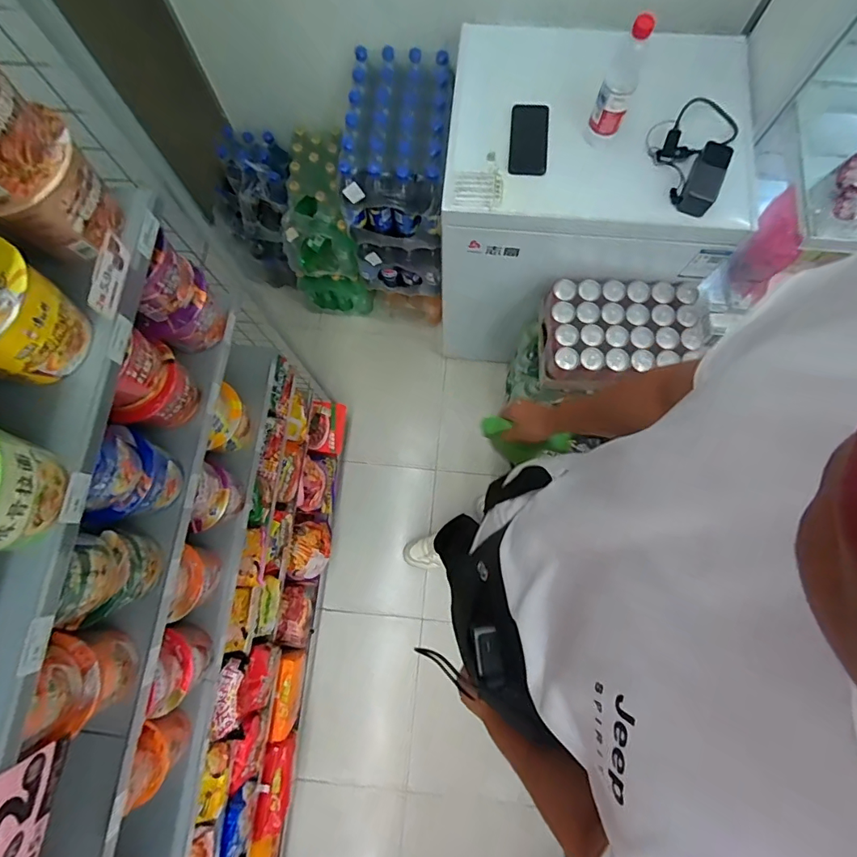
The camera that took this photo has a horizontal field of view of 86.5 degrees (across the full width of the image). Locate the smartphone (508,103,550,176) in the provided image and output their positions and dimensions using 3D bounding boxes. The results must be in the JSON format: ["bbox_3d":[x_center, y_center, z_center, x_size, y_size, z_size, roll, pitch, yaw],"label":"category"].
[{"bbox_3d":[0.215,-0.621,0.972,0.079,0.012,0.173,6,77,2],"label":"smartphone"}]

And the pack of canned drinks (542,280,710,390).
[{"bbox_3d":[0.461,-0.230,1.111,0.348,0.121,0.233,2,76,1],"label":"pack of canned drinks"}]

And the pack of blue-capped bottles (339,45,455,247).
[{"bbox_3d":[-0.076,-0.732,1.204,0.260,0.224,0.397,5,76,2],"label":"pack of blue-capped bottles"}]

